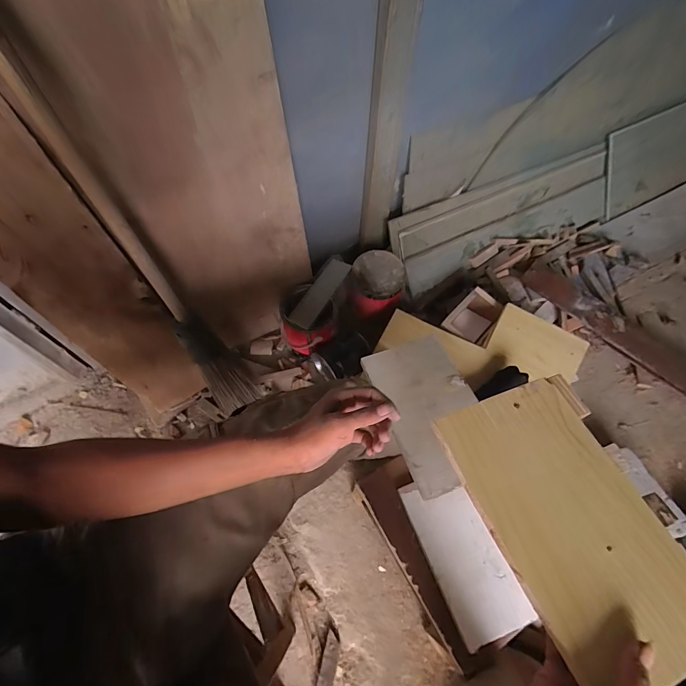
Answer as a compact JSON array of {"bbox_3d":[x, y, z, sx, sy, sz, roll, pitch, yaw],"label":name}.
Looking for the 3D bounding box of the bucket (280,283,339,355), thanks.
[{"bbox_3d":[-0.100,-0.054,1.010,0.166,0.149,0.151,29,63,13],"label":"bucket"}]

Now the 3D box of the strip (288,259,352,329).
[{"bbox_3d":[-0.061,-0.140,0.980,0.069,0.018,0.237,27,63,12],"label":"strip"}]

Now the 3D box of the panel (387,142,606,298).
[{"bbox_3d":[0.555,-0.418,1.197,0.880,0.242,0.025,-24,21,-14],"label":"panel"}]

